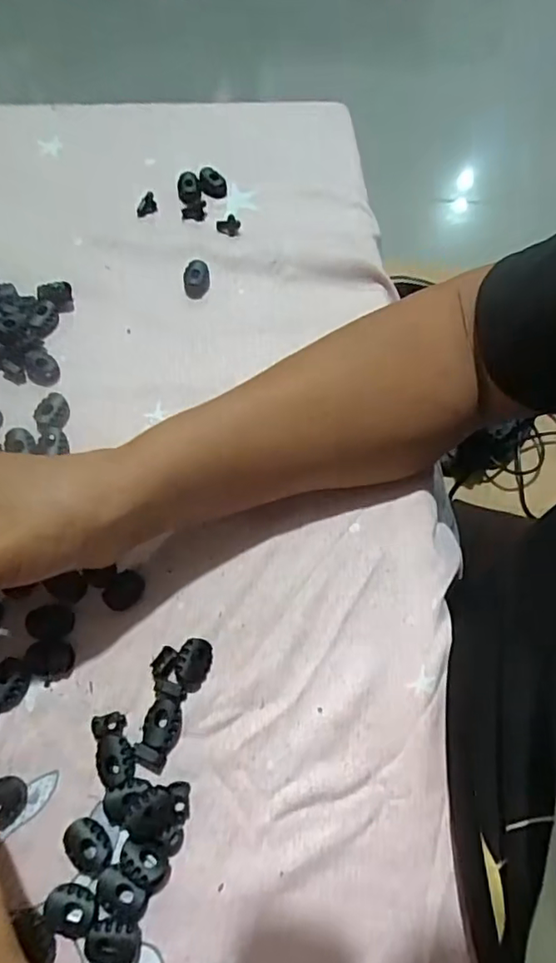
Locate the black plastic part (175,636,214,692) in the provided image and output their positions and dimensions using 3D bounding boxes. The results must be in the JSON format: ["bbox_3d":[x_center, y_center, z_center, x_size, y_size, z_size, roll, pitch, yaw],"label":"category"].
[{"bbox_3d":[-0.043,0.093,0.291,0.017,0.009,0.025,11,65,2],"label":"black plastic part"}]

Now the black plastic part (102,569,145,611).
[{"bbox_3d":[-0.082,0.059,0.308,0.016,0.006,0.022,37,69,13],"label":"black plastic part"}]

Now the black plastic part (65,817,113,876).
[{"bbox_3d":[-0.085,0.164,0.258,0.018,0.004,0.024,-34,72,-17],"label":"black plastic part"}]

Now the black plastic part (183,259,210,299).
[{"bbox_3d":[-0.057,-0.141,0.401,0.018,0.008,0.026,-4,66,-5],"label":"black plastic part"}]

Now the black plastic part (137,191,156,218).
[{"bbox_3d":[-0.099,-0.208,0.430,0.015,0.007,0.016,-12,67,-8],"label":"black plastic part"}]

